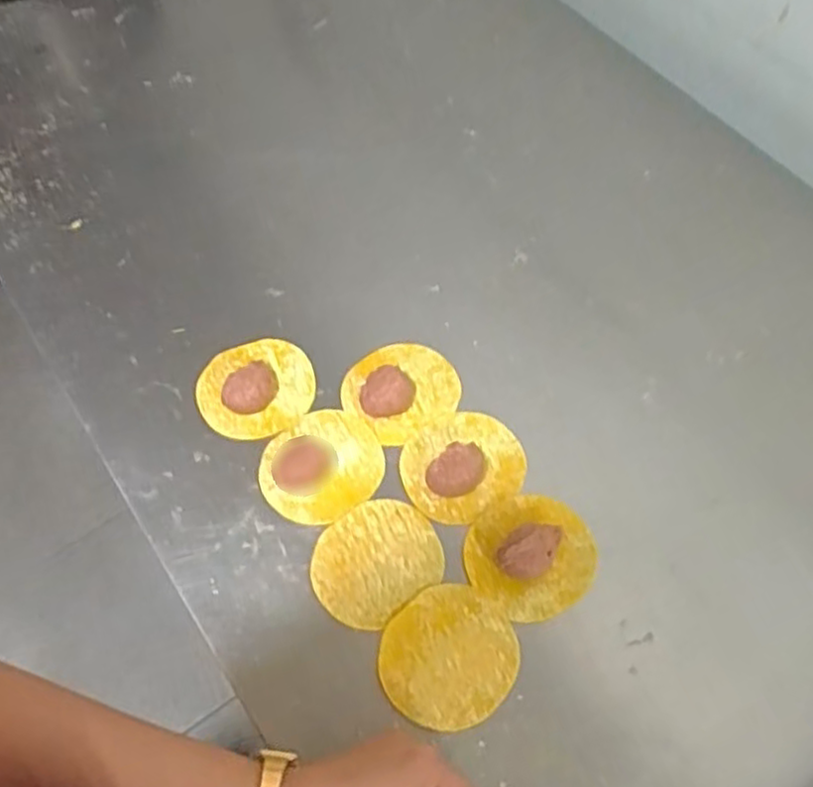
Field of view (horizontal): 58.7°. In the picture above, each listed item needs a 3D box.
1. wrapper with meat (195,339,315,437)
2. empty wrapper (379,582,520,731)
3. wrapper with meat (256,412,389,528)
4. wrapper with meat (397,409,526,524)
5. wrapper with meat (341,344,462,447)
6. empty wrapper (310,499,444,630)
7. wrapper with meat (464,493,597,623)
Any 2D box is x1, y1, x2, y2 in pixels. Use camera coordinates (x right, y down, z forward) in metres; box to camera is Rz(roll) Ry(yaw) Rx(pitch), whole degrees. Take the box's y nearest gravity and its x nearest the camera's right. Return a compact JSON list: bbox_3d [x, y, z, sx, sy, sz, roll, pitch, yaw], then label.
[{"bbox_3d":[-0.111,-0.009,0.526,0.081,0.021,0.078,0,62,0],"label":"wrapper with meat"},{"bbox_3d":[0.027,0.161,0.444,0.076,0.004,0.084,40,69,19],"label":"empty wrapper"},{"bbox_3d":[-0.058,0.048,0.497,0.084,0.016,0.075,-40,69,-18],"label":"wrapper with meat"},{"bbox_3d":[0.040,0.045,0.493,0.085,0.024,0.071,-29,66,-14],"label":"wrapper with meat"},{"bbox_3d":[-0.003,-0.007,0.523,0.079,0.021,0.070,-32,67,-15],"label":"wrapper with meat"},{"bbox_3d":[-0.020,0.108,0.472,0.084,0.004,0.070,-35,67,-16],"label":"empty wrapper"},{"bbox_3d":[0.084,0.100,0.467,0.078,0.027,0.082,0,62,0],"label":"wrapper with meat"}]

